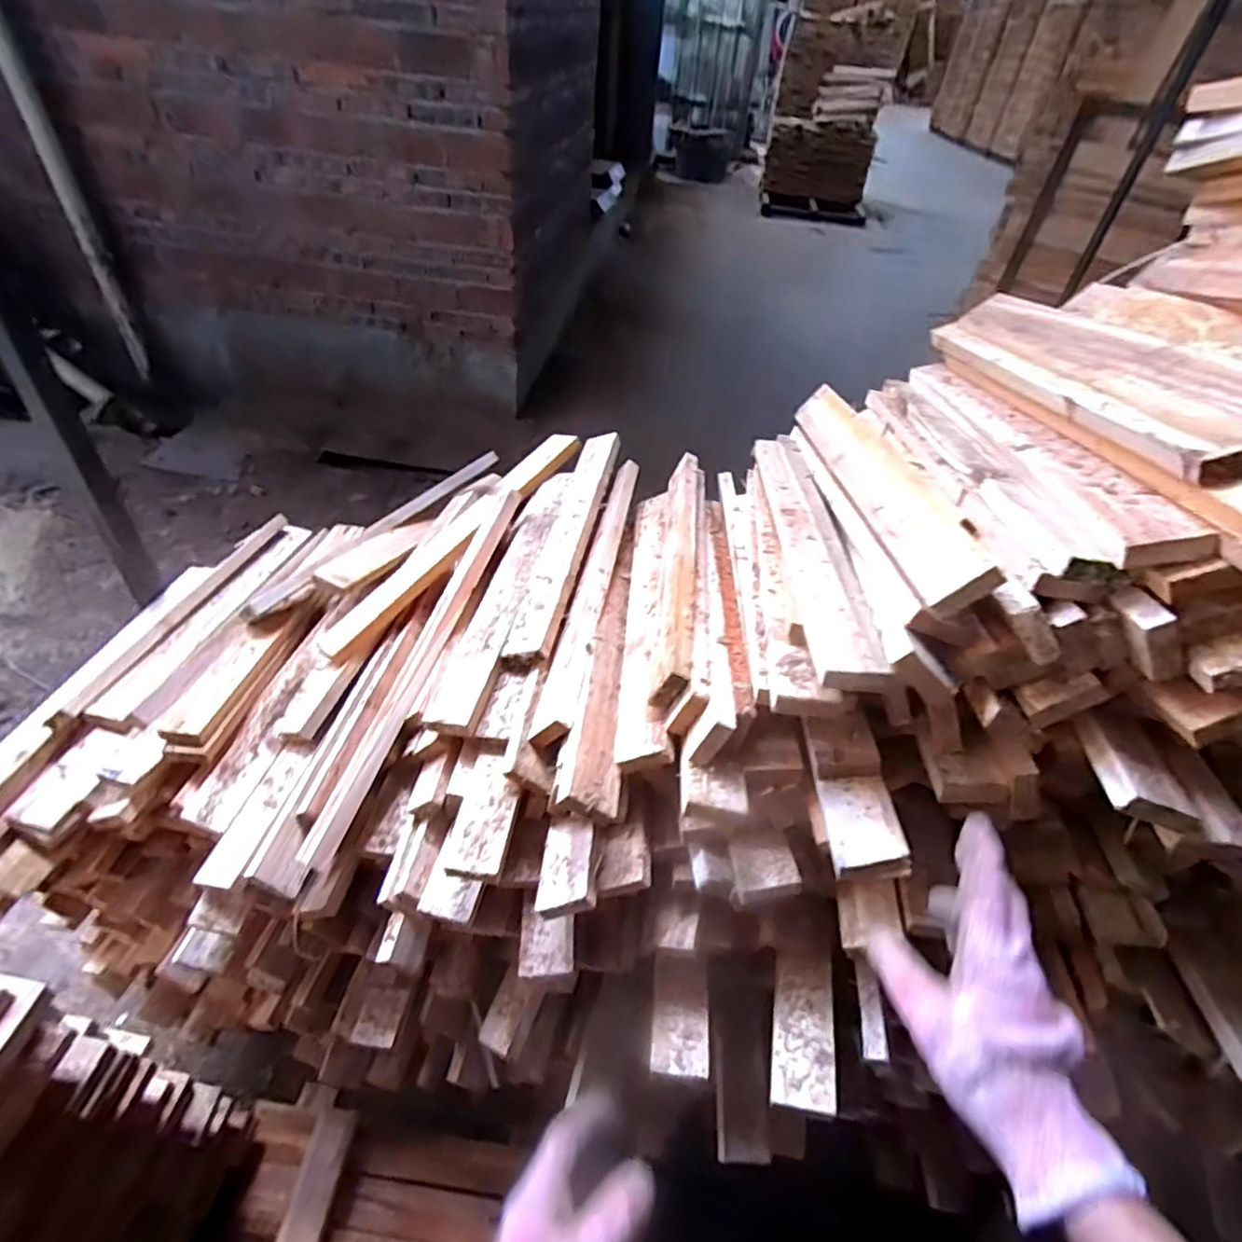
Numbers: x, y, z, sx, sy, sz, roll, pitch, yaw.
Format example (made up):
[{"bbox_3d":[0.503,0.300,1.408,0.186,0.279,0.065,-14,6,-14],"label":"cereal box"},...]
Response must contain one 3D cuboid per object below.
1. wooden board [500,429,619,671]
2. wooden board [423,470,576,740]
[{"bbox_3d":[-0.068,-0.120,0.853,0.056,0.018,0.437,-2,45,17],"label":"wooden board"},{"bbox_3d":[-0.139,-0.052,0.807,0.058,0.023,0.448,9,44,3],"label":"wooden board"}]

